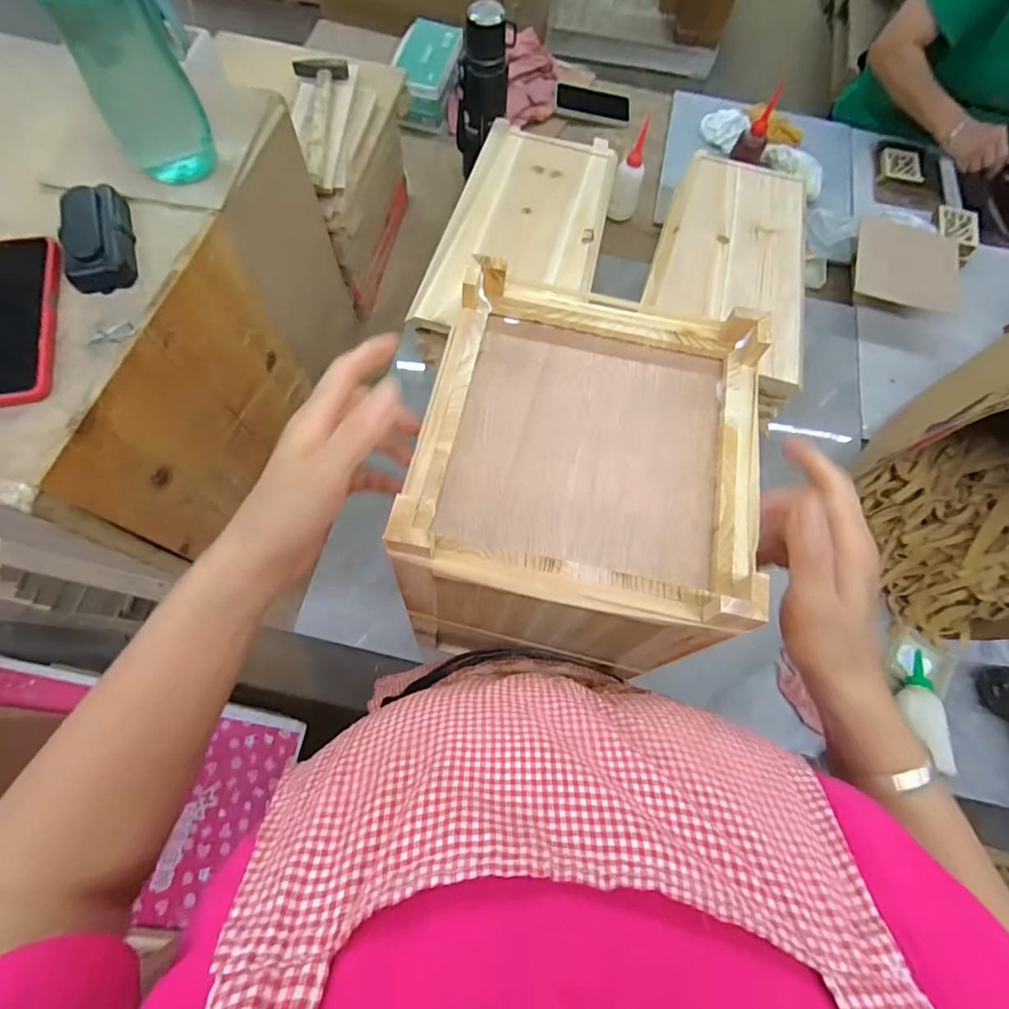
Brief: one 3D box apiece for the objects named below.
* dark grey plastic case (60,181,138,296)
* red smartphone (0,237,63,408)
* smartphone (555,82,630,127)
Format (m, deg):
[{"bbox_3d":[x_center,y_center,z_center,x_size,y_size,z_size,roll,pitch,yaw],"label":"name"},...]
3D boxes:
[{"bbox_3d":[-0.361,-0.235,0.437,0.050,0.025,0.102,-16,72,-8],"label":"dark grey plastic case"},{"bbox_3d":[-0.412,-0.146,0.401,0.085,0.014,0.154,-9,71,-6],"label":"red smartphone"},{"bbox_3d":[0.192,-0.872,1.073,0.163,0.011,0.070,5,92,-8],"label":"smartphone"}]

